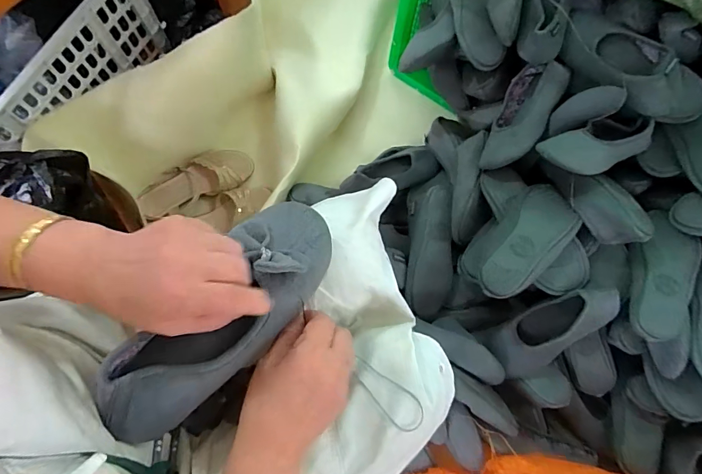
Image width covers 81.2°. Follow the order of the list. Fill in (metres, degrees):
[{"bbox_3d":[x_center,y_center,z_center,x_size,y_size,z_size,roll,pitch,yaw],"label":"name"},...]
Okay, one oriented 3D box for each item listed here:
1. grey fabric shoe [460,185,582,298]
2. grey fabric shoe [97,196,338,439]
[{"bbox_3d":[0.273,0.011,0.675,0.206,0.097,0.109,-40,80,-11],"label":"grey fabric shoe"},{"bbox_3d":[-0.108,0.069,0.349,0.083,0.073,0.235,42,80,9],"label":"grey fabric shoe"}]

